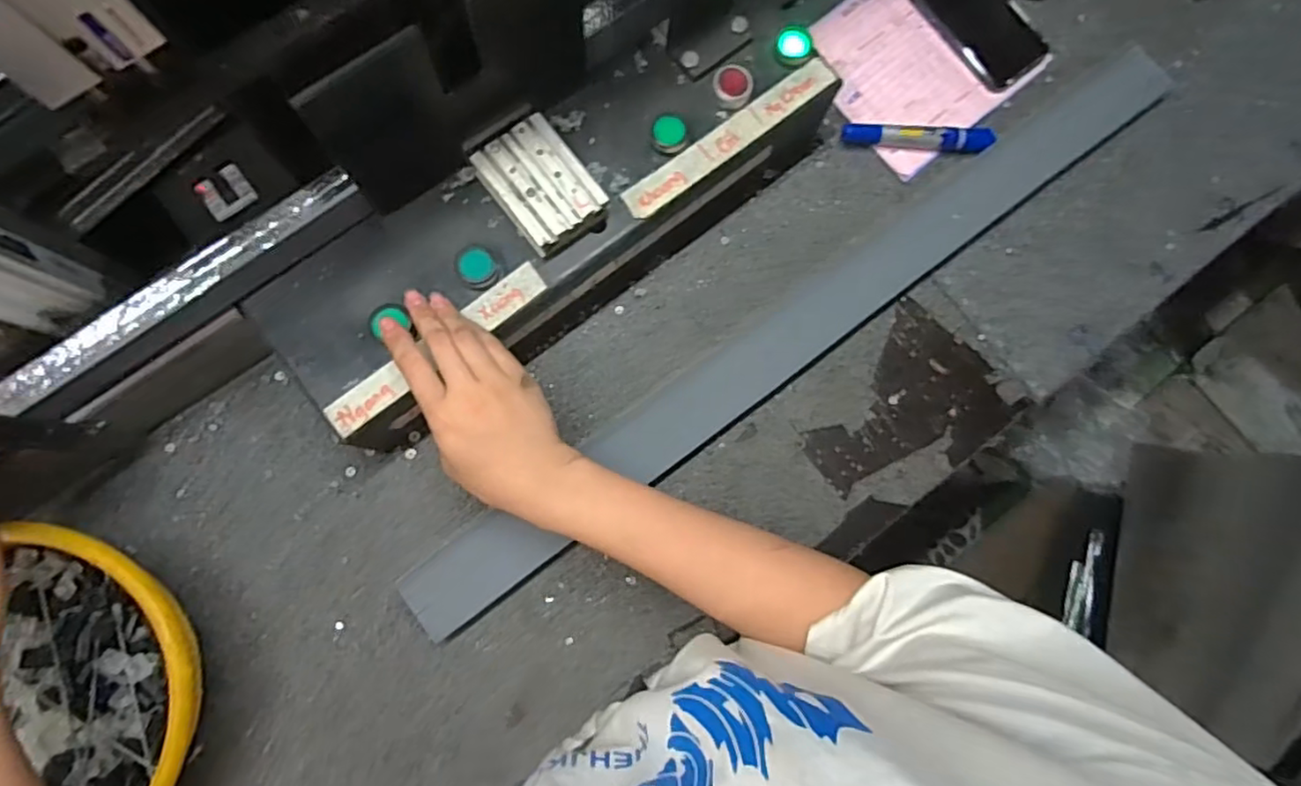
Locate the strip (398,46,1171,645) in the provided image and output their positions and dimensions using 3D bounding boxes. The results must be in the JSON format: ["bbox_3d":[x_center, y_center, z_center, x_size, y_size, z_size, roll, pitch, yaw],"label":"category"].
[{"bbox_3d":[0.146,-0.066,0.536,0.776,0.016,0.055,-36,82,-9],"label":"strip"}]

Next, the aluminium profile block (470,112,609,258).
[{"bbox_3d":[-0.077,-0.141,0.444,0.061,0.026,0.079,-38,85,-9],"label":"aluminium profile block"}]

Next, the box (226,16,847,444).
[{"bbox_3d":[-0.060,-0.136,0.480,0.438,0.095,0.137,-34,86,-10],"label":"box"}]

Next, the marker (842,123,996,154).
[{"bbox_3d":[0.238,-0.226,0.567,0.133,0.019,0.021,0,82,-5],"label":"marker"}]

